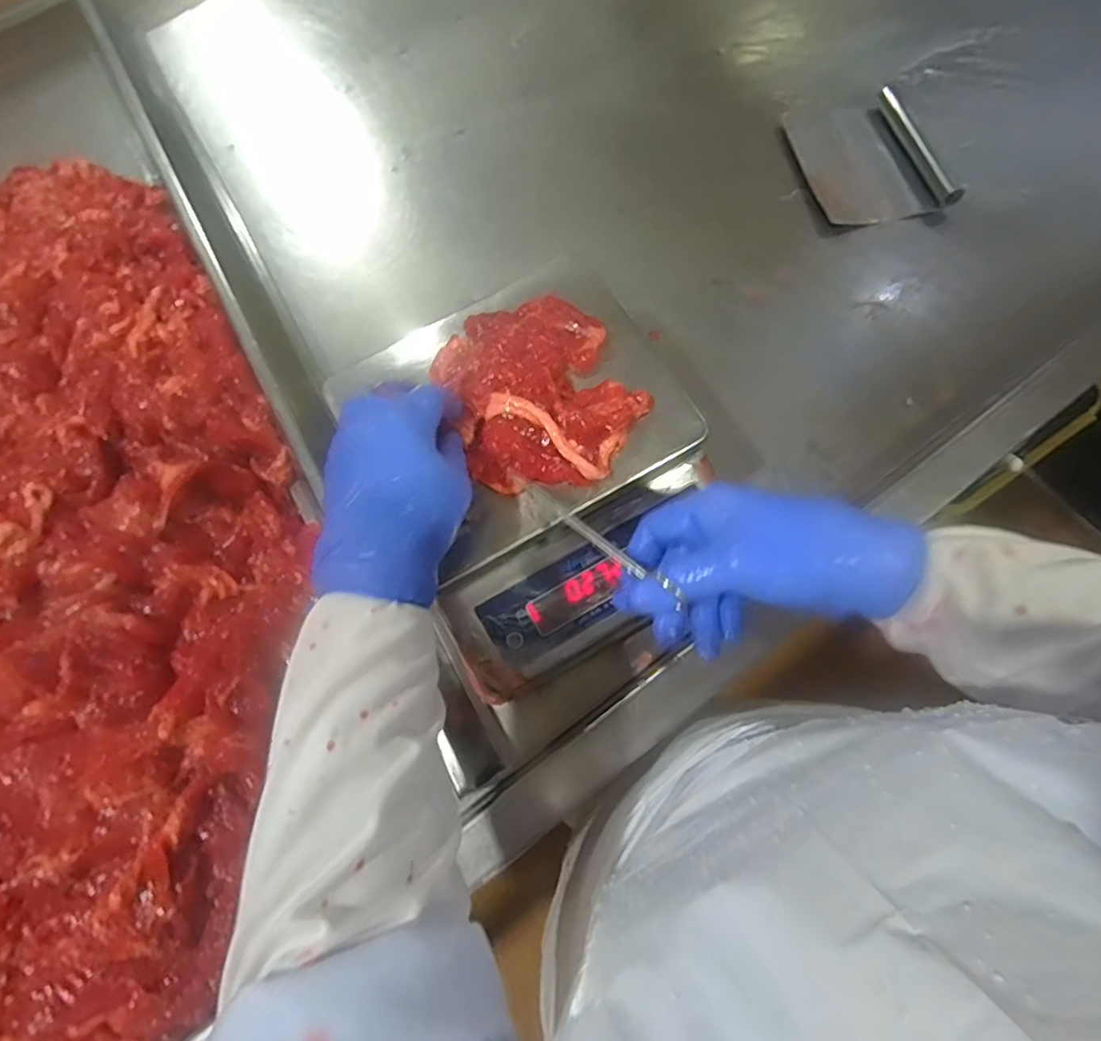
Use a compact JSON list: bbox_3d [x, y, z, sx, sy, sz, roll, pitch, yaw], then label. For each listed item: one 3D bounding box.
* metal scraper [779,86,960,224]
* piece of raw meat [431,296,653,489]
[{"bbox_3d":[0.331,-0.376,0.627,0.131,0.018,0.161,-13,72,-3],"label":"metal scraper"},{"bbox_3d":[-0.008,-0.091,0.413,0.120,0.026,0.142,-23,73,-6],"label":"piece of raw meat"}]

